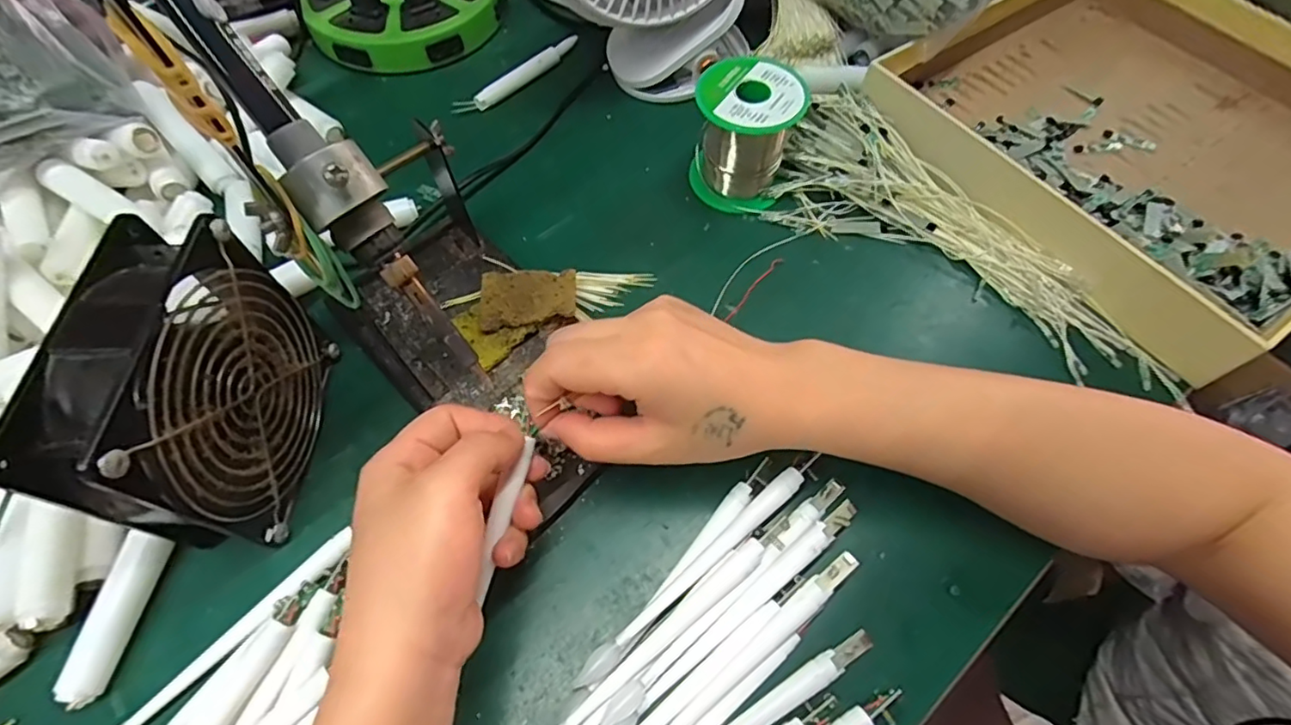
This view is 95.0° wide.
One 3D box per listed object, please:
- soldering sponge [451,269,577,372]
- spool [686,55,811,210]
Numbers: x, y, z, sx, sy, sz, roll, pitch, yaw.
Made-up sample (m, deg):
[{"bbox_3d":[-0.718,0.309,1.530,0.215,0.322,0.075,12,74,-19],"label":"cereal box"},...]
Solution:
[{"bbox_3d":[-0.075,-0.034,0.352,0.071,0.021,0.053,-27,65,-15],"label":"soldering sponge"},{"bbox_3d":[0.067,-0.151,0.391,0.067,0.069,0.069,13,61,10],"label":"spool"}]

